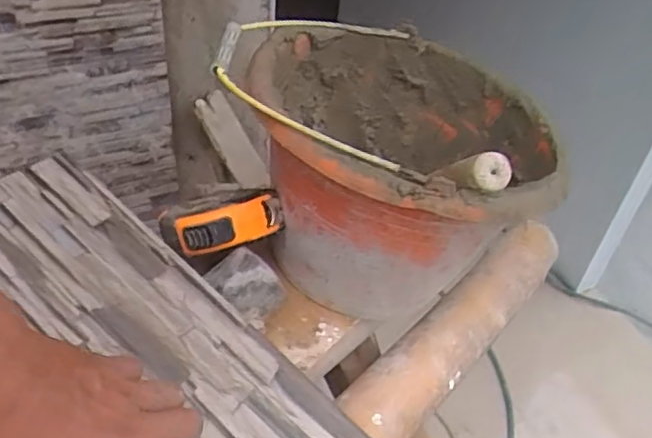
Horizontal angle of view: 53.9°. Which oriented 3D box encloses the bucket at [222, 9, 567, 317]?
[{"bbox_3d":[0.068,-0.051,0.610,0.276,0.193,0.268,4,42,-3],"label":"bucket"}]

